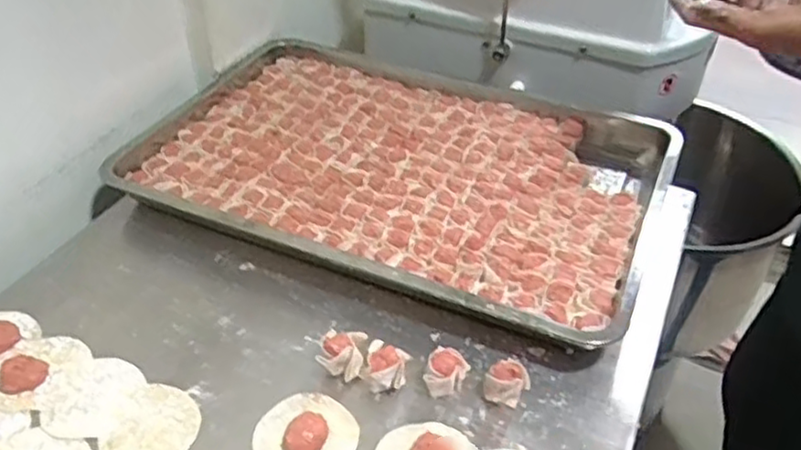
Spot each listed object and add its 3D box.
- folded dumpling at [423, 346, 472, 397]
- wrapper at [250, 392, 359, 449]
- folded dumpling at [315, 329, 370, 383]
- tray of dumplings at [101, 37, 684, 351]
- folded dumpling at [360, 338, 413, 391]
[{"bbox_3d":[0.039,0.129,0.597,0.031,0.034,0.035,18,43,20],"label":"folded dumpling"},{"bbox_3d":[-0.079,0.168,0.561,0.082,0.020,0.080,0,40,0],"label":"wrapper"},{"bbox_3d":[-0.051,0.114,0.614,0.036,0.033,0.036,8,41,9],"label":"folded dumpling"},{"bbox_3d":[-0.008,-0.077,0.822,0.600,0.045,0.398,17,43,19],"label":"tray of dumplings"},{"bbox_3d":[-0.013,0.124,0.604,0.037,0.035,0.035,16,43,18],"label":"folded dumpling"}]

